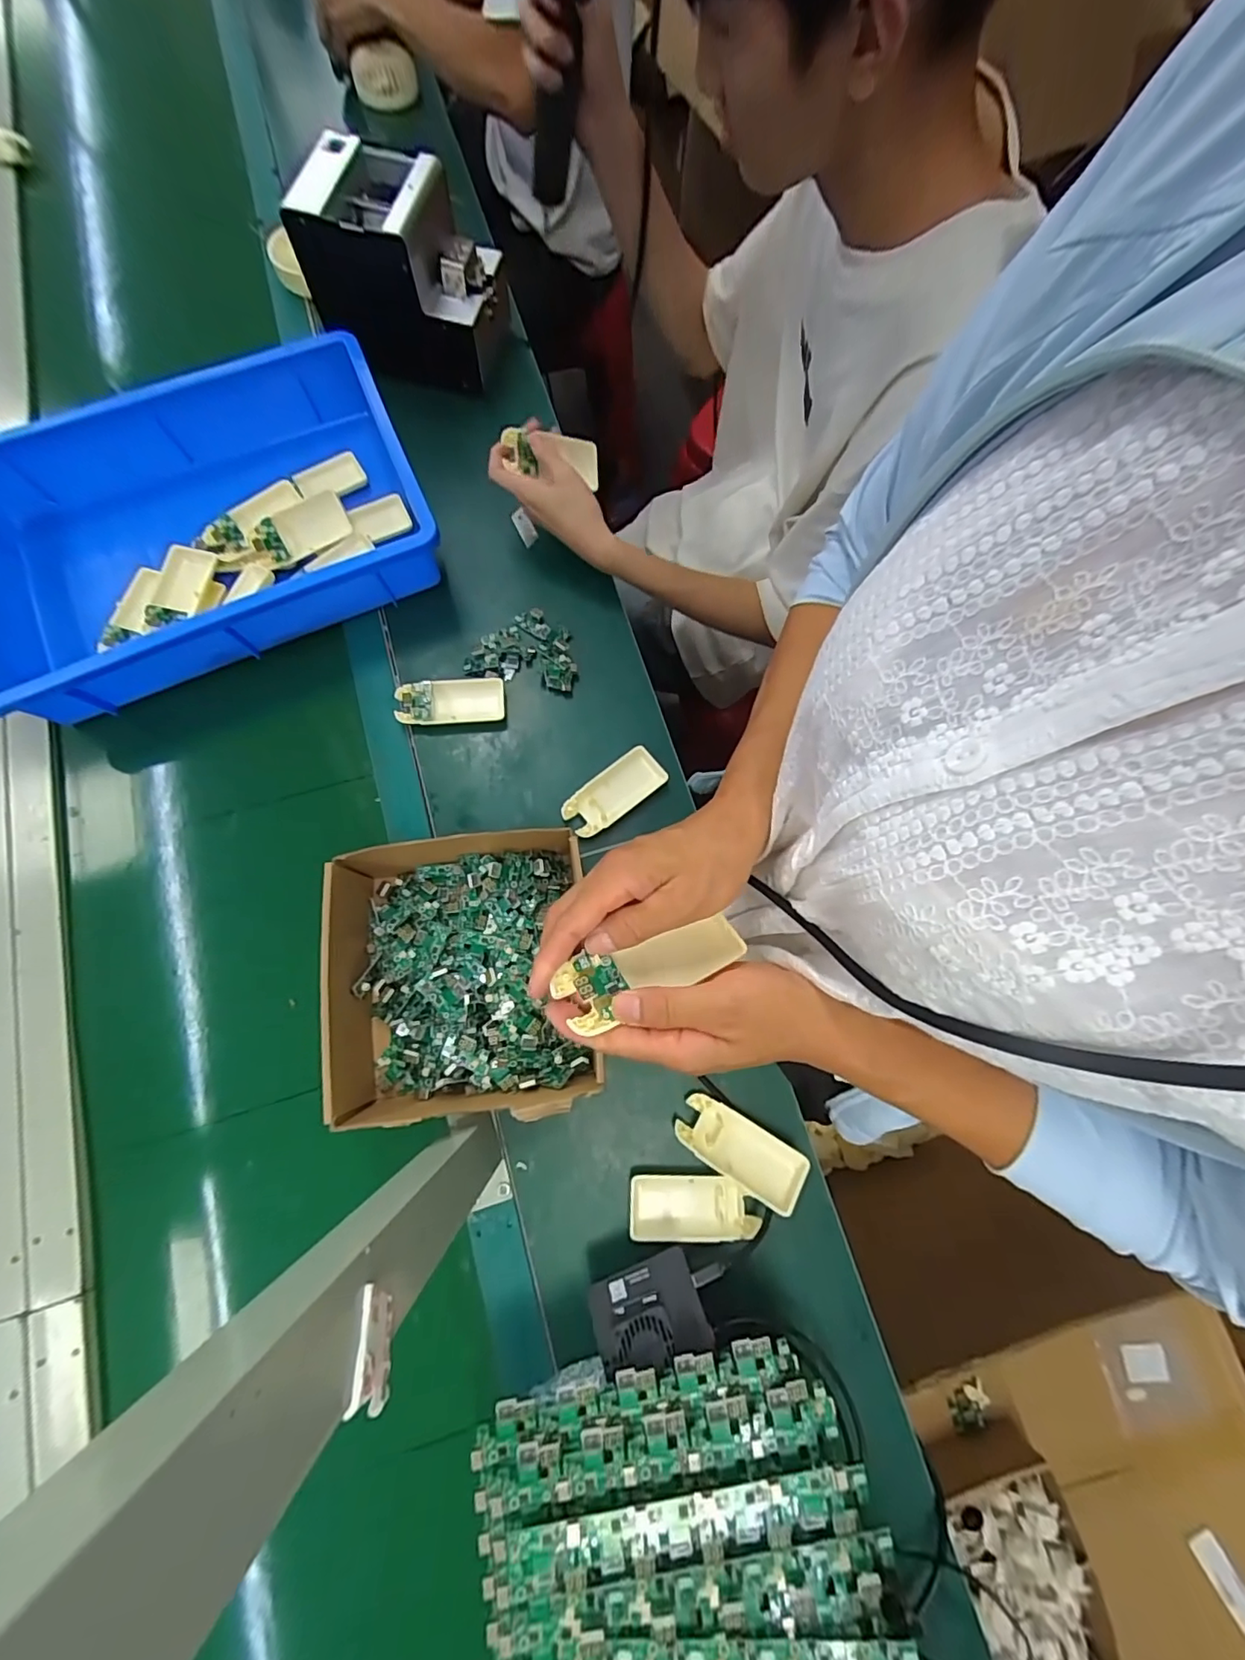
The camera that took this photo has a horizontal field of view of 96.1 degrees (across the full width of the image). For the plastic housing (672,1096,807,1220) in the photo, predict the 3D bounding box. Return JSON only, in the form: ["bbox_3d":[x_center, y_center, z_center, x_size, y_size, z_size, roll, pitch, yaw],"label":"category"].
[{"bbox_3d":[0.097,0.262,0.460,0.104,0.011,0.045,26,76,22],"label":"plastic housing"}]

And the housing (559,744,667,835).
[{"bbox_3d":[-0.008,-0.037,0.544,0.104,0.013,0.047,-37,79,-10],"label":"housing"}]

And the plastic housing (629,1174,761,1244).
[{"bbox_3d":[0.058,0.306,0.456,0.101,0.017,0.046,0,75,-1],"label":"plastic housing"}]

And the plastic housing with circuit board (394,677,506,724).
[{"bbox_3d":[-0.171,-0.129,0.563,0.106,0.029,0.049,-2,75,-2],"label":"plastic housing with circuit board"}]

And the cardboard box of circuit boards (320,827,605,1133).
[{"bbox_3d":[-0.138,0.116,0.473,0.212,0.078,0.219,-7,75,-3],"label":"cardboard box of circuit boards"}]

